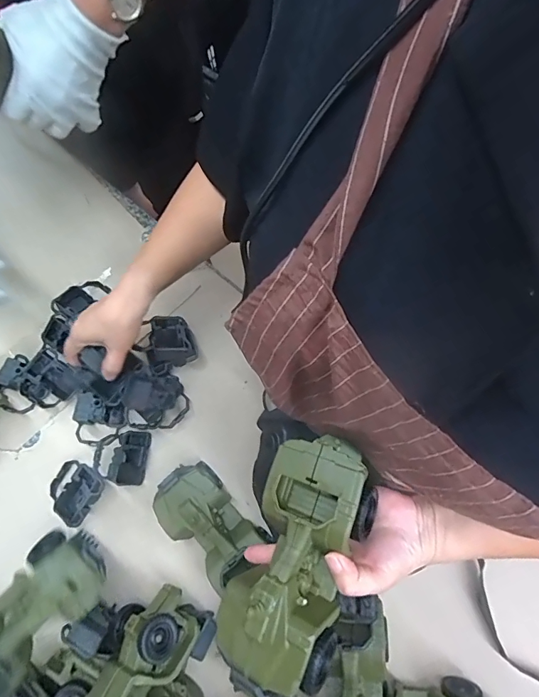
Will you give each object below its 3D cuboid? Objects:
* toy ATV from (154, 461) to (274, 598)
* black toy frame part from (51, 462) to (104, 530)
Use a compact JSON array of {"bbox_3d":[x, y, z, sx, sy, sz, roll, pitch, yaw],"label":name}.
[{"bbox_3d":[-0.078,0.211,0.523,0.077,0.085,0.138,-44,82,-7],"label":"toy ATV"},{"bbox_3d":[-0.255,0.183,0.552,0.071,0.040,0.075,30,81,6],"label":"black toy frame part"}]

